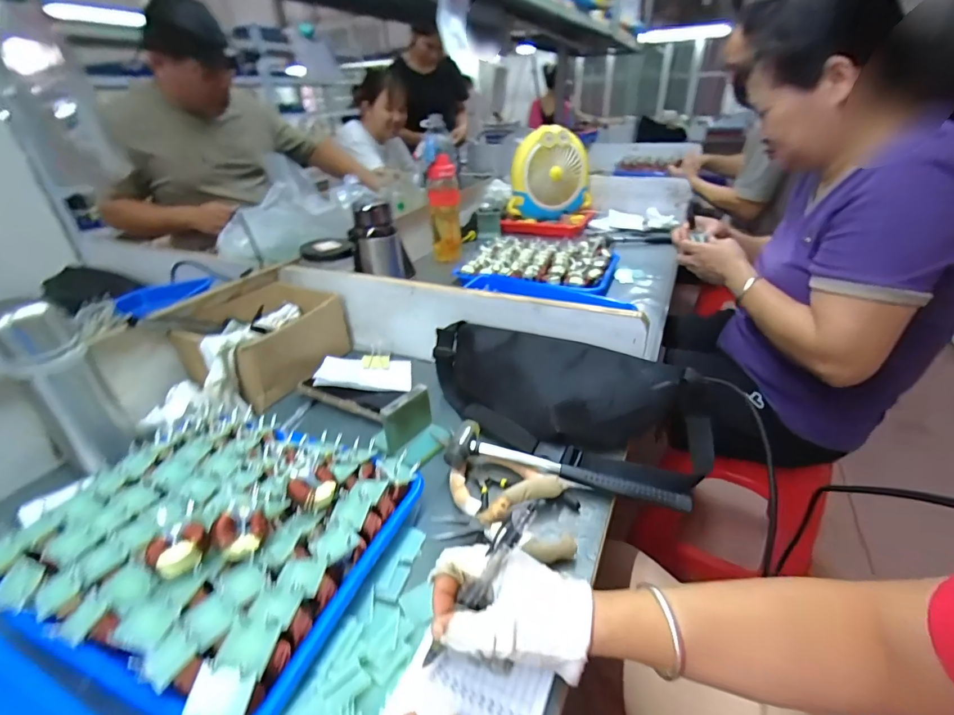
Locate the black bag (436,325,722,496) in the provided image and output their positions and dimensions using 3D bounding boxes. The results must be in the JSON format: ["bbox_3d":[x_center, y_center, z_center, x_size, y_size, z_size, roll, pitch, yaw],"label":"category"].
[{"bbox_3d":[0.091,0.039,0.526,0.351,0.063,0.139,14,35,26],"label":"black bag"}]

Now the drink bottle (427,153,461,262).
[{"bbox_3d":[-0.080,-0.366,1.098,0.074,0.229,0.070,-3,31,-1],"label":"drink bottle"}]

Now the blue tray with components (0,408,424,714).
[{"bbox_3d":[-0.236,0.141,0.396,0.308,0.055,0.245,10,33,20],"label":"blue tray with components"}]

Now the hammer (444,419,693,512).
[{"bbox_3d":[0.091,0.109,0.453,0.240,0.030,0.060,6,32,14],"label":"hammer"}]

